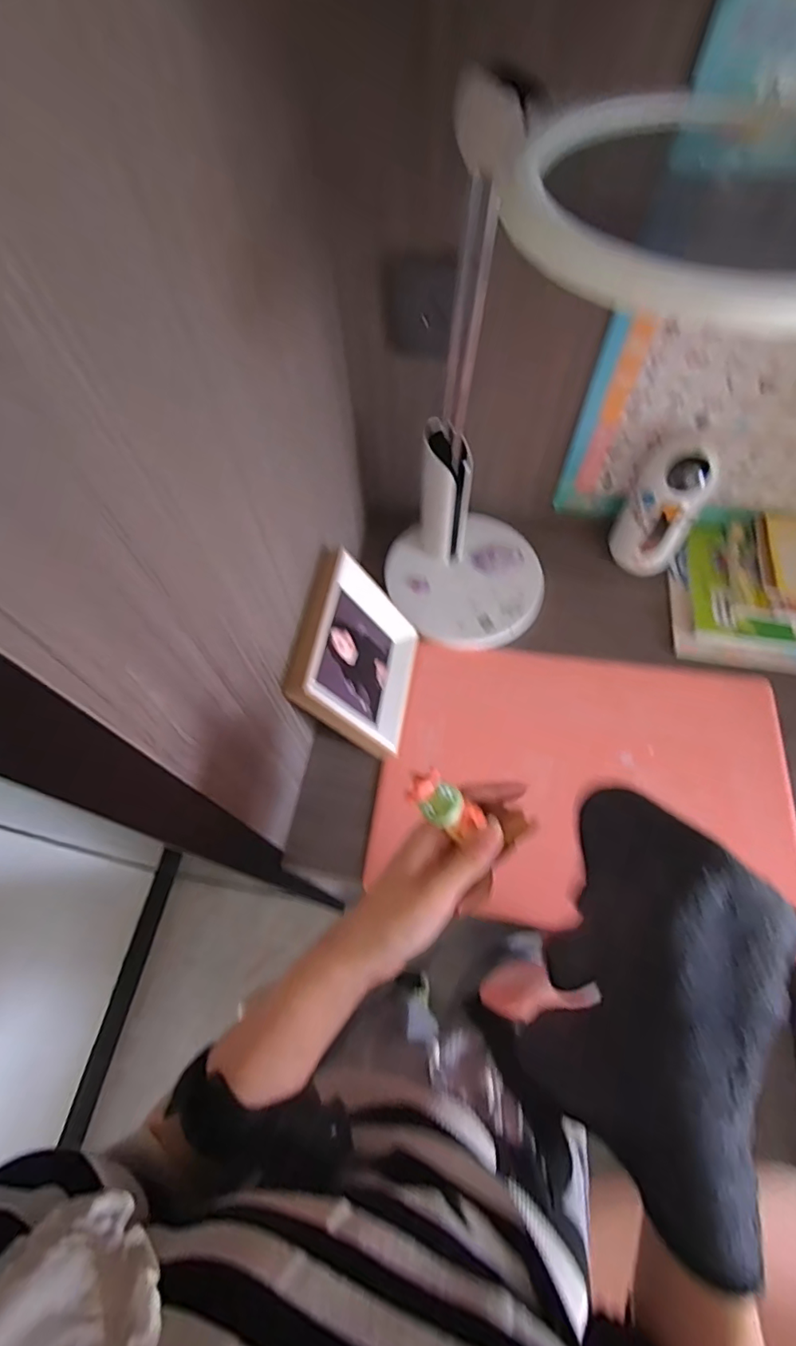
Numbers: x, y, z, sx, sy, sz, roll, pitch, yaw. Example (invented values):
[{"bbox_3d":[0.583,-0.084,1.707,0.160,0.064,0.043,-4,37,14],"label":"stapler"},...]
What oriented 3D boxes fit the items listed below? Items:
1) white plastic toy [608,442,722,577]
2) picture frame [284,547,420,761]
[{"bbox_3d":[0.340,-0.210,0.676,0.087,0.173,0.073,30,67,16],"label":"white plastic toy"},{"bbox_3d":[-0.041,-0.016,0.597,0.040,0.184,0.189,-11,57,30],"label":"picture frame"}]

